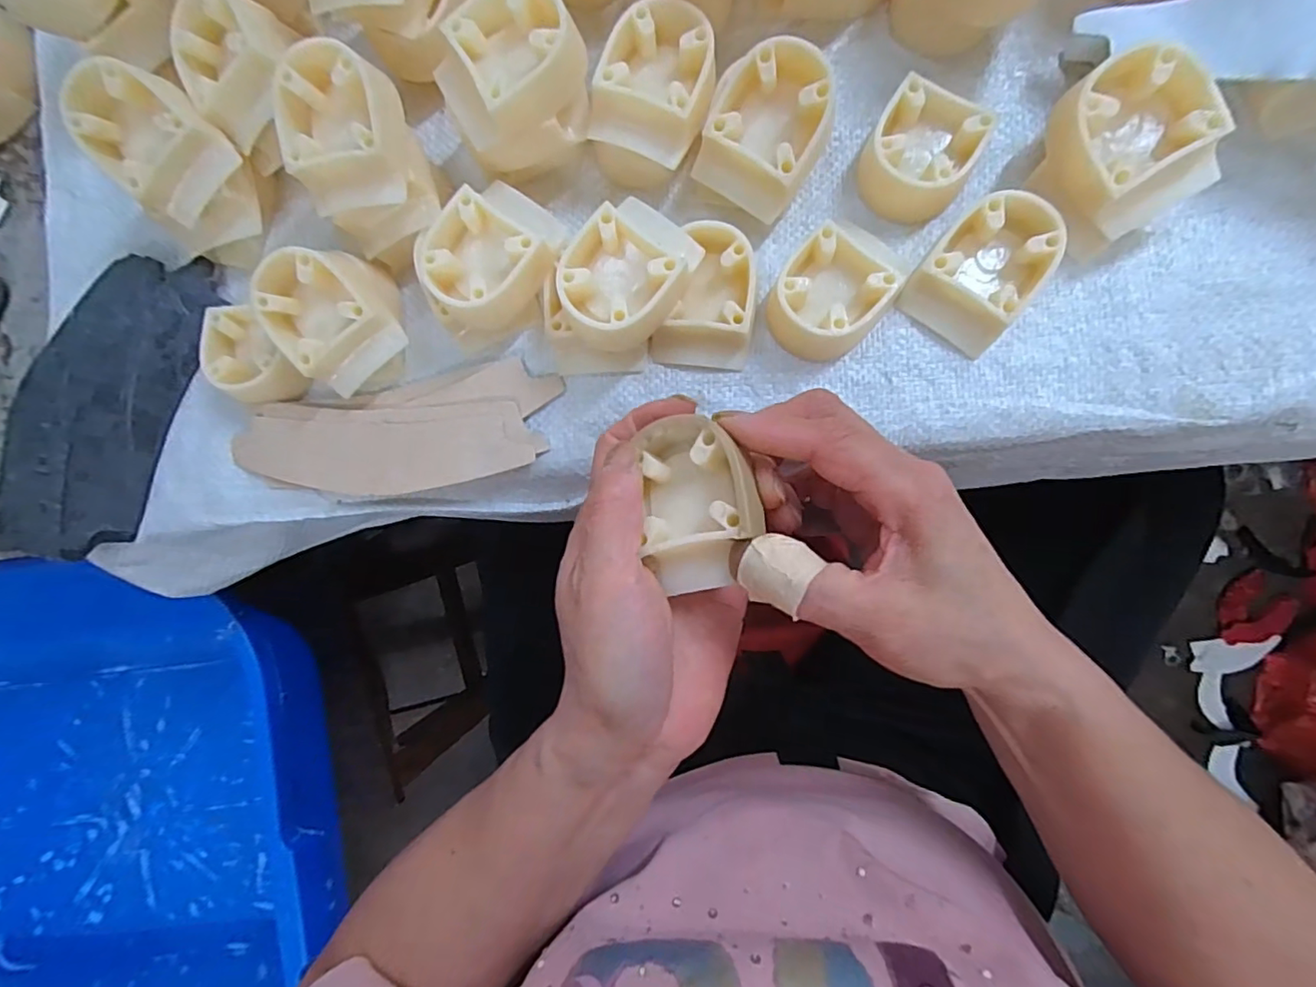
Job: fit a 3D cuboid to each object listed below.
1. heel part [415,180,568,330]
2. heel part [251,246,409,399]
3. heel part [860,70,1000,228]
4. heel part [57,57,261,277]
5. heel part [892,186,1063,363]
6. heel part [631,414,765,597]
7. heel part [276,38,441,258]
[{"bbox_3d":[-0.073,-0.107,0.267,0.050,0.041,0.061,30,92,7],"label":"heel part"},{"bbox_3d":[-0.152,-0.082,0.273,0.050,0.043,0.056,-31,85,5],"label":"heel part"},{"bbox_3d":[0.118,-0.151,0.257,0.045,0.022,0.051,26,92,7],"label":"heel part"},{"bbox_3d":[-0.232,-0.155,0.279,0.064,0.064,0.059,41,94,6],"label":"heel part"},{"bbox_3d":[0.143,-0.096,0.249,0.048,0.022,0.057,40,94,7],"label":"heel part"},{"bbox_3d":[0.015,0.004,0.206,0.040,0.025,0.060,-5,88,7],"label":"heel part"},{"bbox_3d":[-0.134,-0.153,0.255,0.049,0.044,0.063,-14,87,7],"label":"heel part"}]

